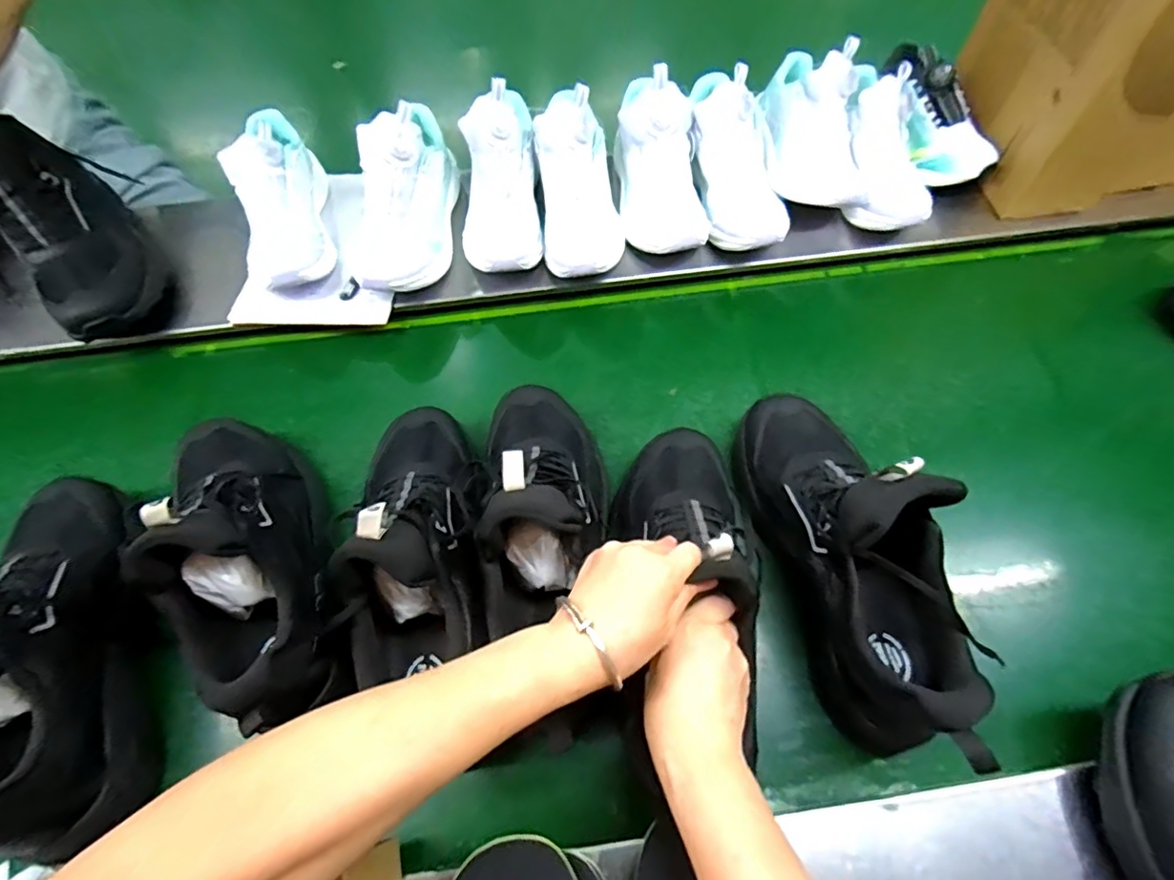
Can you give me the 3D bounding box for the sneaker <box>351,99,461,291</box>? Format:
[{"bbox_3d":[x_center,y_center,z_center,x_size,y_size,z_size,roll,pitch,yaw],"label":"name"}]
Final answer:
[{"bbox_3d":[-0.226,-0.286,0.645,0.112,0.130,0.224,-1,63,2],"label":"sneaker"}]

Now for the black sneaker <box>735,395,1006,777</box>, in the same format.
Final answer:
[{"bbox_3d":[0.230,0.085,0.466,0.102,0.173,0.324,-13,63,-4],"label":"black sneaker"}]

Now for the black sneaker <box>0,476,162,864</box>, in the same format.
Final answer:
[{"bbox_3d":[-0.449,0.151,0.428,0.097,0.135,0.303,-14,63,-5],"label":"black sneaker"}]

